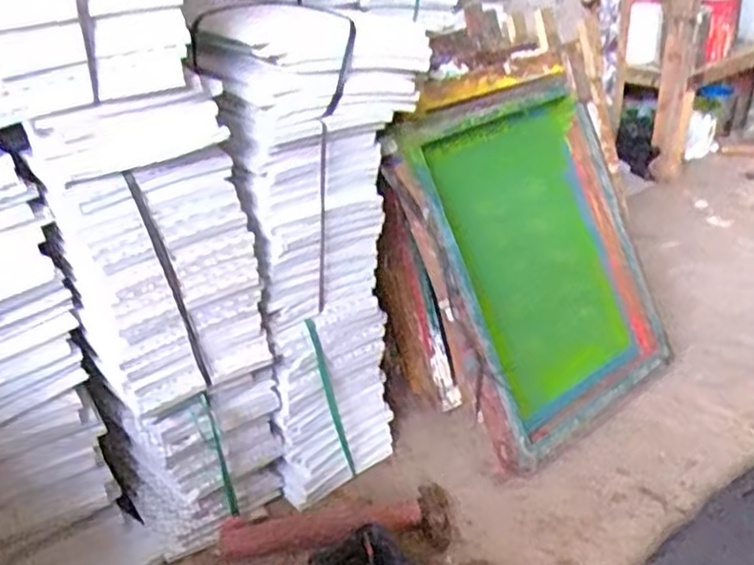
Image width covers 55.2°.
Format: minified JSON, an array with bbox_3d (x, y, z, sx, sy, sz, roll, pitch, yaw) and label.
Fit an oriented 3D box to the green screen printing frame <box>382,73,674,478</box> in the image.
[{"bbox_3d":[0.225,-0.029,0.997,0.371,0.463,0.057,-29,11,-31],"label":"green screen printing frame"}]

